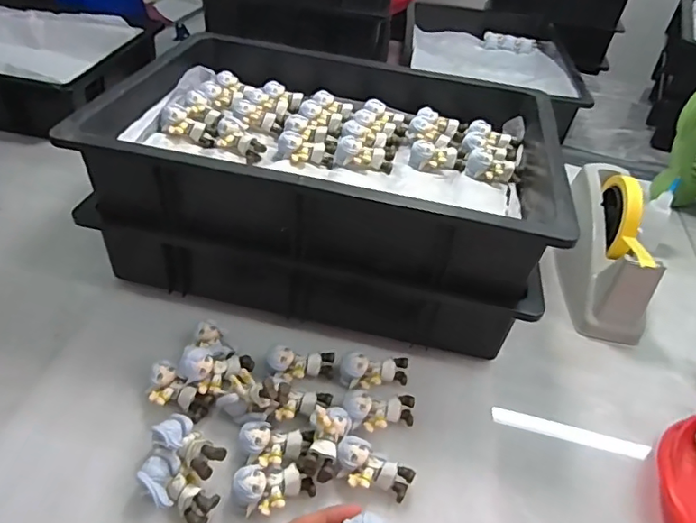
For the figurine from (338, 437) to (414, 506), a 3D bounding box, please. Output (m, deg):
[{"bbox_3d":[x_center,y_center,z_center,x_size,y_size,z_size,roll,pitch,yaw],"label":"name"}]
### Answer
[{"bbox_3d":[0.019,0.167,0.418,0.060,0.024,0.034,20,43,15],"label":"figurine"}]

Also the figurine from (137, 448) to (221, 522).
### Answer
[{"bbox_3d":[-0.129,0.172,0.396,0.064,0.027,0.031,29,46,24],"label":"figurine"}]

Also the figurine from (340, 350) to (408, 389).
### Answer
[{"bbox_3d":[0.025,0.102,0.490,0.062,0.022,0.031,3,41,-4],"label":"figurine"}]

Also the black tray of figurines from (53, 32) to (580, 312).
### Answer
[{"bbox_3d":[-0.008,-0.136,0.578,0.437,0.095,0.323,11,41,5],"label":"black tray of figurines"}]

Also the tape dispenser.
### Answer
[{"bbox_3d":[0.297,-0.025,0.611,0.072,0.123,0.210,9,41,3],"label":"tape dispenser"}]

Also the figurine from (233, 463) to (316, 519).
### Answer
[{"bbox_3d":[-0.056,0.171,0.401,0.058,0.027,0.033,-14,45,-22],"label":"figurine"}]

